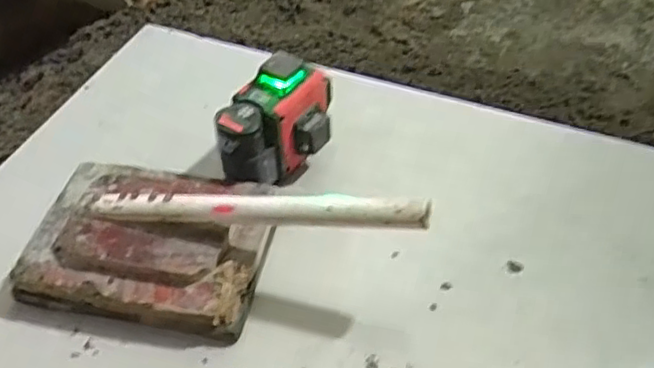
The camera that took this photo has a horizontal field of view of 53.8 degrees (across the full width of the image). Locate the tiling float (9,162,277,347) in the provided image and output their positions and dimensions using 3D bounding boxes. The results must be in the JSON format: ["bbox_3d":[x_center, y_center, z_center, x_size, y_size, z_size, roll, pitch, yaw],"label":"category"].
[{"bbox_3d":[-0.176,0.055,0.625,0.227,0.064,0.158,9,50,10],"label":"tiling float"}]

